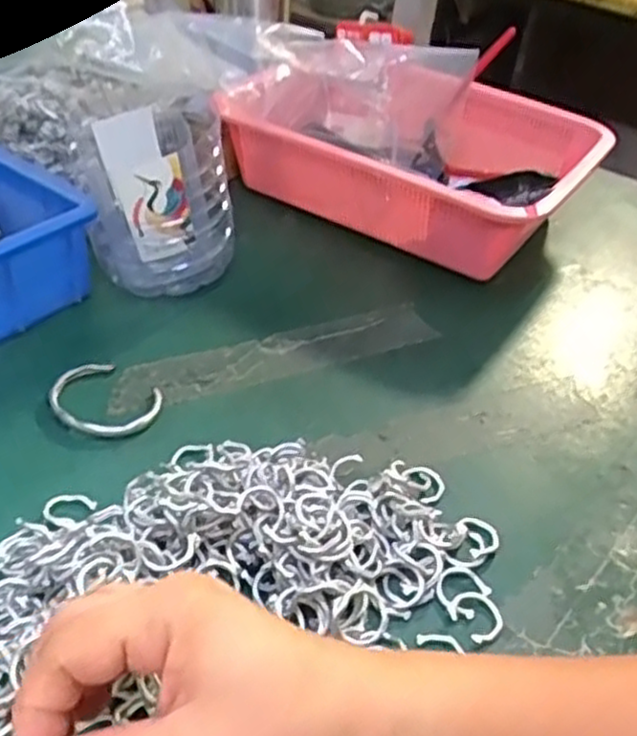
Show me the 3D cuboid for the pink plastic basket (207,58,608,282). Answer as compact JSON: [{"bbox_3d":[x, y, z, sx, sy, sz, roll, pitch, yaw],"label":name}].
[{"bbox_3d":[0.084,-0.180,0.648,0.287,0.104,0.204,26,42,22],"label":"pink plastic basket"}]

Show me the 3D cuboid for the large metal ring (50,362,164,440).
[{"bbox_3d":[-0.129,0.019,0.454,0.067,0.007,0.053,24,41,19],"label":"large metal ring"}]

